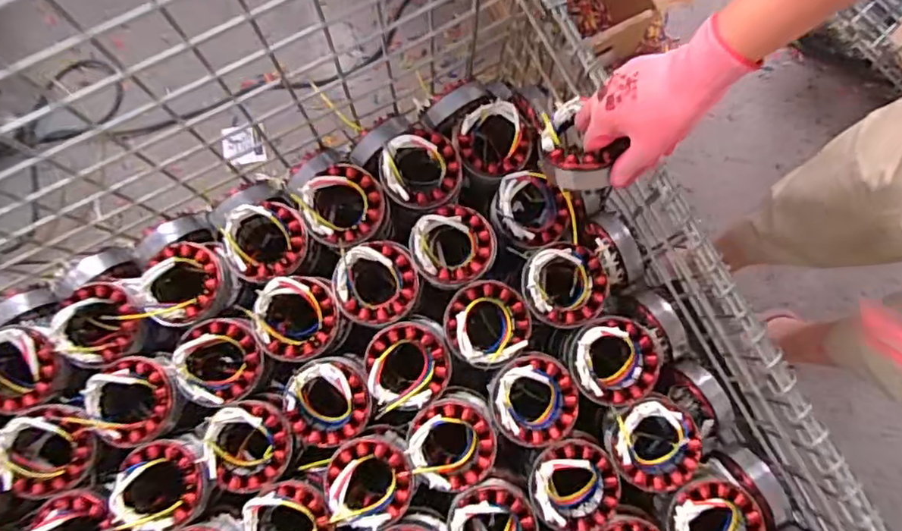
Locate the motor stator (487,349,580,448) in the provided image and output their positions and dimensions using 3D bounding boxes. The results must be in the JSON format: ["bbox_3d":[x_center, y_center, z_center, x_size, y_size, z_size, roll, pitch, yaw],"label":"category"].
[{"bbox_3d":[0.083,0.133,0.604,0.087,0.057,0.089,-7,80,-1],"label":"motor stator"}]

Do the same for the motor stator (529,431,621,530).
[{"bbox_3d":[0.120,0.216,0.588,0.086,0.049,0.087,0,80,1],"label":"motor stator"}]

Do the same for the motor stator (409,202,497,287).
[{"bbox_3d":[0.002,-0.021,0.631,0.087,0.032,0.088,0,80,1],"label":"motor stator"}]

